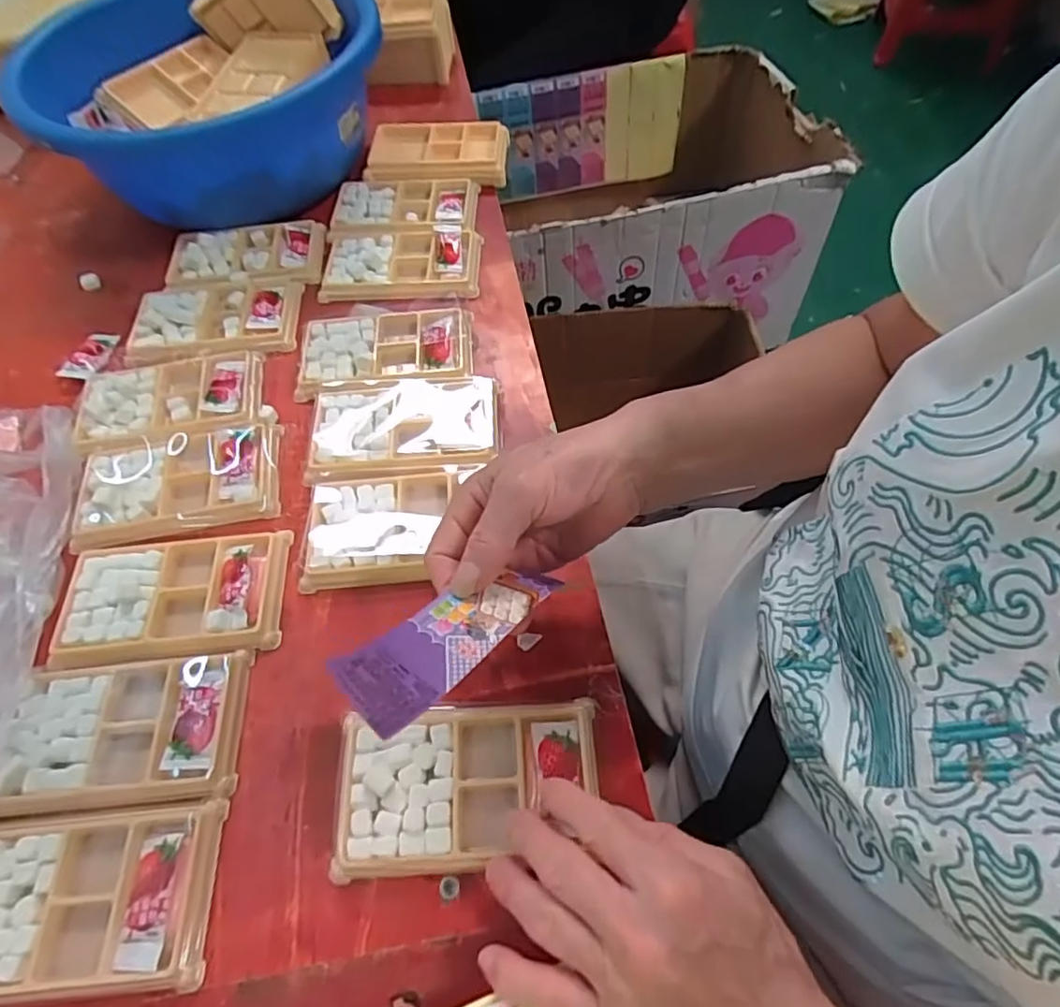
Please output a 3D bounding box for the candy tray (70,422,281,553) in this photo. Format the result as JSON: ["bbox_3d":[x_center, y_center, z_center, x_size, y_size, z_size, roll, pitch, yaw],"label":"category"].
[{"bbox_3d":[-0.246,-0.017,0.430,0.132,0.019,0.080,-12,60,-4],"label":"candy tray"}]

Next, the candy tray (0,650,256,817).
[{"bbox_3d":[-0.228,0.127,0.346,0.126,0.013,0.079,-5,59,0],"label":"candy tray"}]

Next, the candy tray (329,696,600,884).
[{"bbox_3d":[-0.032,0.148,0.324,0.134,0.015,0.077,-6,59,1],"label":"candy tray"}]

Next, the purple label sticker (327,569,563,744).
[{"bbox_3d":[-0.031,0.055,0.267,0.038,0.010,0.114,37,38,22],"label":"purple label sticker"}]

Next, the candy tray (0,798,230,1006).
[{"bbox_3d":[-0.224,0.197,0.304,0.132,0.013,0.079,-5,59,0],"label":"candy tray"}]

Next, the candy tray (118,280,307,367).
[{"bbox_3d":[-0.265,-0.157,0.508,0.133,0.017,0.089,-4,59,0],"label":"candy tray"}]

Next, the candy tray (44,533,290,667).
[{"bbox_3d":[-0.226,0.056,0.384,0.135,0.013,0.078,-7,59,-1],"label":"candy tray"}]

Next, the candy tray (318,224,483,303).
[{"bbox_3d":[-0.115,-0.216,0.542,0.138,0.017,0.086,-1,59,2],"label":"candy tray"}]

